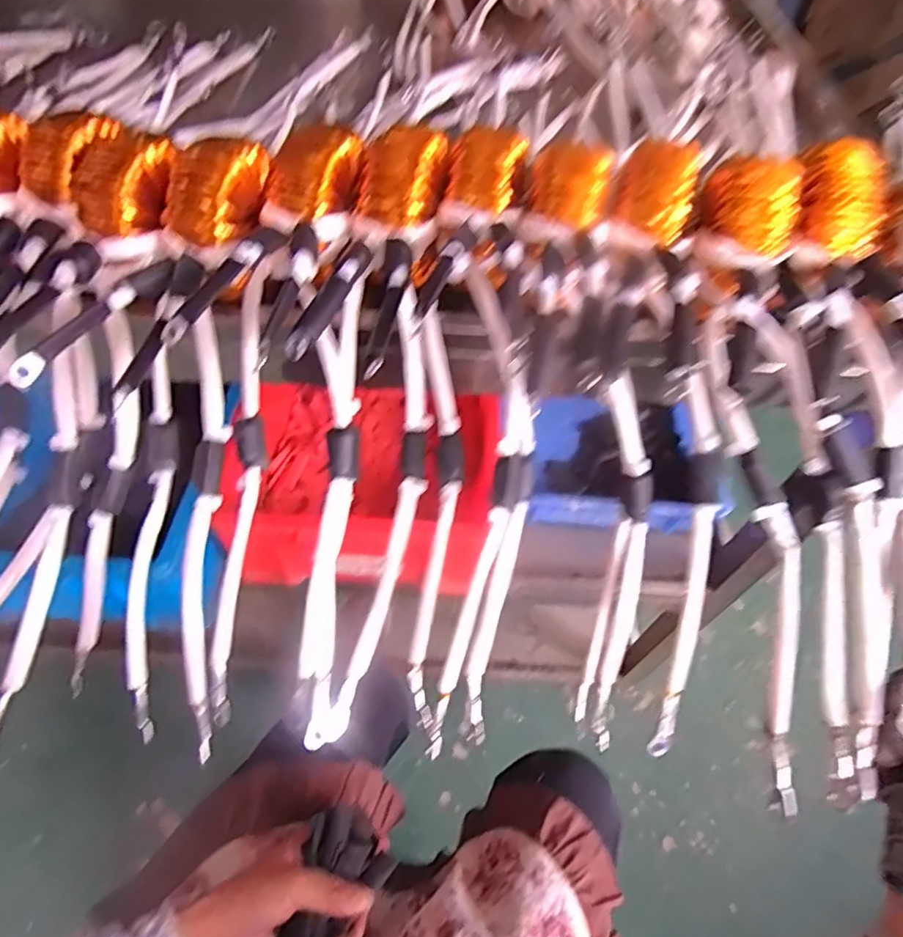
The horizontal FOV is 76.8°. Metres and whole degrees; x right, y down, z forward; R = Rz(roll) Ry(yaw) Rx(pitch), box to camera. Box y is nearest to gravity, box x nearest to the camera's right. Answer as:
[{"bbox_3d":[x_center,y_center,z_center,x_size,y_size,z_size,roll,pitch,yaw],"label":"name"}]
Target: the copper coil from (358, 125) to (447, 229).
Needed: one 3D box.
[{"bbox_3d":[-0.027,-0.182,0.355,0.047,0.031,0.068,8,56,4],"label":"copper coil"}]

